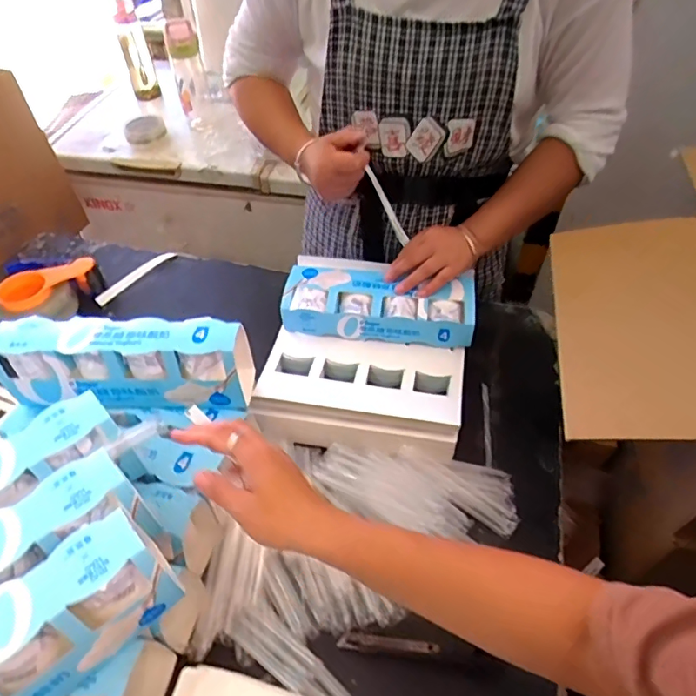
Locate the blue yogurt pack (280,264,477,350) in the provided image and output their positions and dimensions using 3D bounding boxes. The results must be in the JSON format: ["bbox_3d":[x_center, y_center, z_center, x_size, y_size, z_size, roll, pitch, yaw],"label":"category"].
[{"bbox_3d":[0.047,-0.061,0.763,0.274,0.085,0.115,7,50,8],"label":"blue yogurt pack"}]

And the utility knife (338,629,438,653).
[{"bbox_3d":[0.041,0.300,0.513,0.098,0.007,0.017,3,49,4],"label":"utility knife"}]

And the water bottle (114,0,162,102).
[{"bbox_3d":[-0.540,-0.745,1.290,0.072,0.208,0.076,-16,50,-12],"label":"water bottle"}]

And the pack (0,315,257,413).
[{"bbox_3d":[-0.255,0.019,0.586,0.270,0.110,0.074,-1,49,1],"label":"pack"}]

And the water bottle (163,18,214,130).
[{"bbox_3d":[-0.369,-0.650,1.182,0.080,0.210,0.072,-15,50,-11],"label":"water bottle"}]

